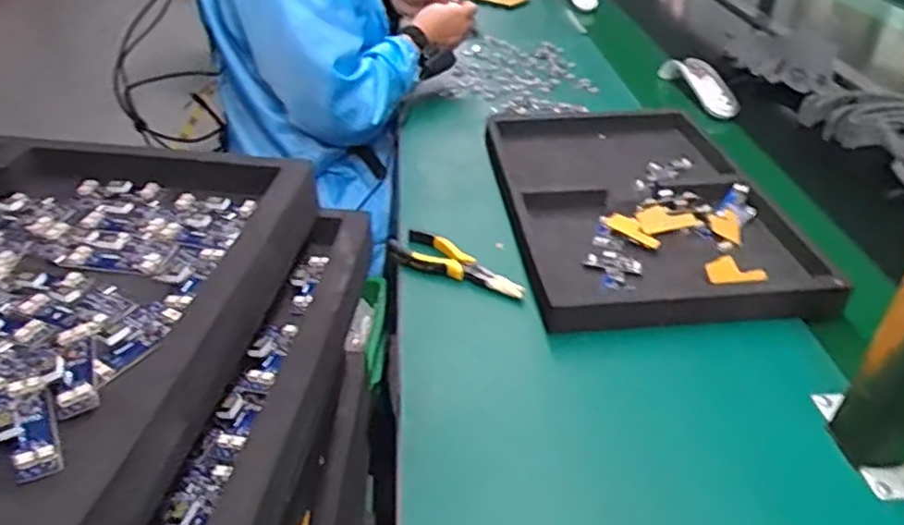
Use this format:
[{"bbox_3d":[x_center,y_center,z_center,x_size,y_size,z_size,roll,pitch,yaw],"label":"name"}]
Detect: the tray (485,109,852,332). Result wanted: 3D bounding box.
[{"bbox_3d":[0.215,-0.088,0.800,0.301,0.054,0.468,-3,37,-4],"label":"tray"}]

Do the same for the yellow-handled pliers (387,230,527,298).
[{"bbox_3d":[-0.008,0.001,0.693,0.055,0.018,0.178,-30,47,-34],"label":"yellow-handled pliers"}]

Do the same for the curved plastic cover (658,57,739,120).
[{"bbox_3d":[0.412,-0.301,1.097,0.045,0.046,0.195,-8,38,-10],"label":"curved plastic cover"}]

